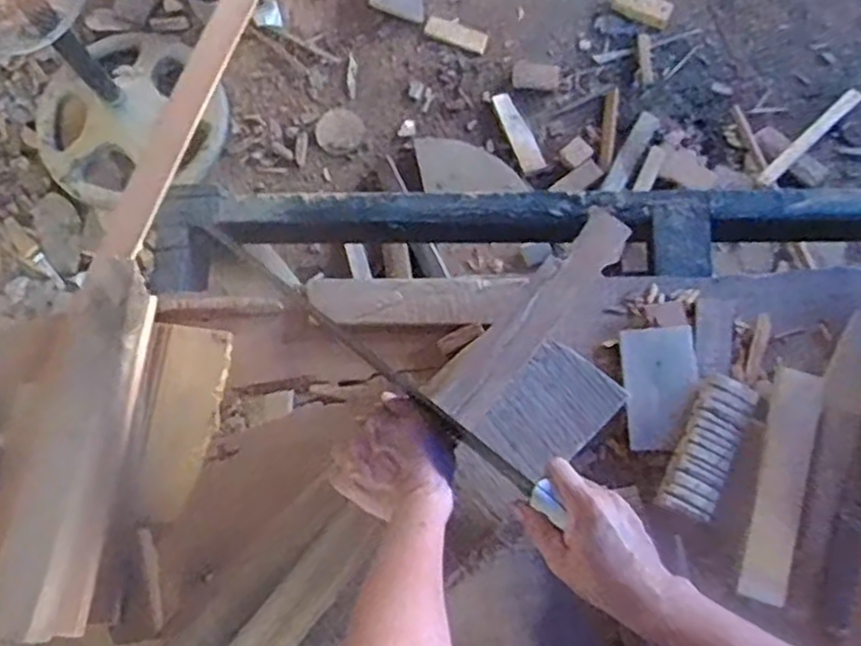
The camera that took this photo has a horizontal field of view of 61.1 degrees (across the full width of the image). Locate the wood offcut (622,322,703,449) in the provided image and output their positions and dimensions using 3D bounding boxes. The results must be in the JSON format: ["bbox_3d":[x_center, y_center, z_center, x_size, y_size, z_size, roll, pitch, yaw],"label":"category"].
[{"bbox_3d":[0.221,0.060,0.693,0.070,0.011,0.115,-3,77,2],"label":"wood offcut"}]

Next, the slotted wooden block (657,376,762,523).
[{"bbox_3d":[0.254,0.112,0.666,0.049,0.012,0.134,27,77,7],"label":"slotted wooden block"}]

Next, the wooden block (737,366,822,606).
[{"bbox_3d":[0.313,0.142,0.647,0.044,0.018,0.200,16,76,5],"label":"wooden block"}]

